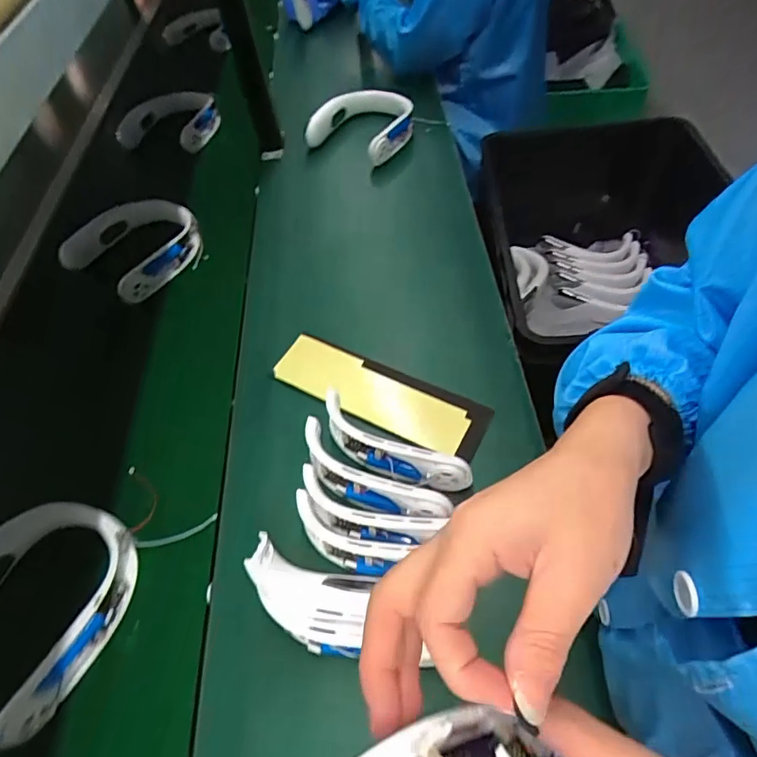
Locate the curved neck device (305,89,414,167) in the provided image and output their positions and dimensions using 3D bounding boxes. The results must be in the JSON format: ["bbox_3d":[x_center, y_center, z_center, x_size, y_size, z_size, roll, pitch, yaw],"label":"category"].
[{"bbox_3d":[-0.033,-0.540,1.026,0.199,0.086,0.197,-3,54,4],"label":"curved neck device"}]

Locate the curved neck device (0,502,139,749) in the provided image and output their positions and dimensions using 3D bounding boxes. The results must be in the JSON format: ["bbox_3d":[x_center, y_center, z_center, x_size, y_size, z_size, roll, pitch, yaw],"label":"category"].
[{"bbox_3d":[-0.361,0.235,0.519,0.183,0.046,0.201,19,59,18],"label":"curved neck device"}]

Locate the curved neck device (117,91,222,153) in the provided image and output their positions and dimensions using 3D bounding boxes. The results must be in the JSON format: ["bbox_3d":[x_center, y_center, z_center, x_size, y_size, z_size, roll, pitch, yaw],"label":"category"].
[{"bbox_3d":[-0.458,-0.557,1.067,0.200,0.100,0.080,2,55,7],"label":"curved neck device"}]

